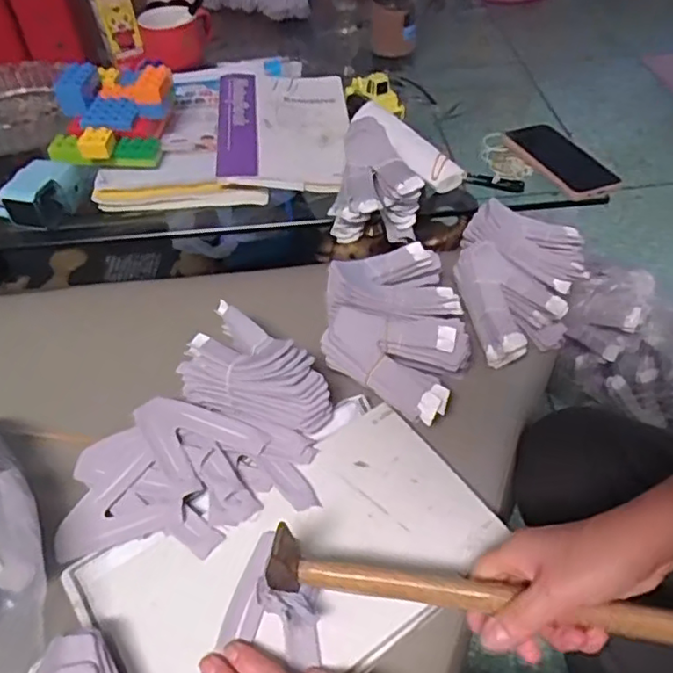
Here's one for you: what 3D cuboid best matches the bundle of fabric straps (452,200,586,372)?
[{"bbox_3d":[0.195,-0.054,0.652,0.133,0.073,0.181,7,48,10],"label":"bundle of fabric straps"}]

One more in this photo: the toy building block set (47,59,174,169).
[{"bbox_3d":[-0.288,-0.294,0.799,0.158,0.073,0.196,-11,47,-7],"label":"toy building block set"}]

